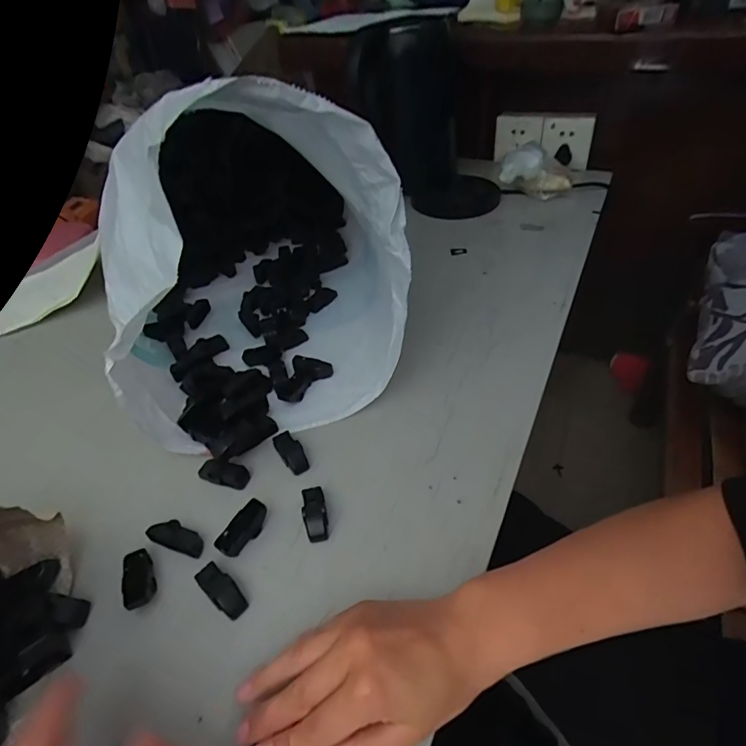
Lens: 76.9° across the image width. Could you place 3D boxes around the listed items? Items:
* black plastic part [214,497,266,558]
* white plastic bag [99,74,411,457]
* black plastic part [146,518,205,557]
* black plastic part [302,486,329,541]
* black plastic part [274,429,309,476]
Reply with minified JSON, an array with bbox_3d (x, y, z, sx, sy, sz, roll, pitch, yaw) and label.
[{"bbox_3d":[-0.104,0.126,0.378,0.019,0.018,0.046,23,50,26],"label":"black plastic part"},{"bbox_3d":[-0.141,-0.182,0.517,0.276,0.265,0.454,-10,44,-6],"label":"white plastic bag"},{"bbox_3d":[-0.158,0.132,0.379,0.046,0.009,0.019,20,48,5],"label":"black plastic part"},{"bbox_3d":[-0.047,0.113,0.382,0.018,0.010,0.044,-10,57,-6],"label":"black plastic part"},{"bbox_3d":[-0.075,0.071,0.430,0.019,0.013,0.045,-27,48,-22],"label":"black plastic part"}]

